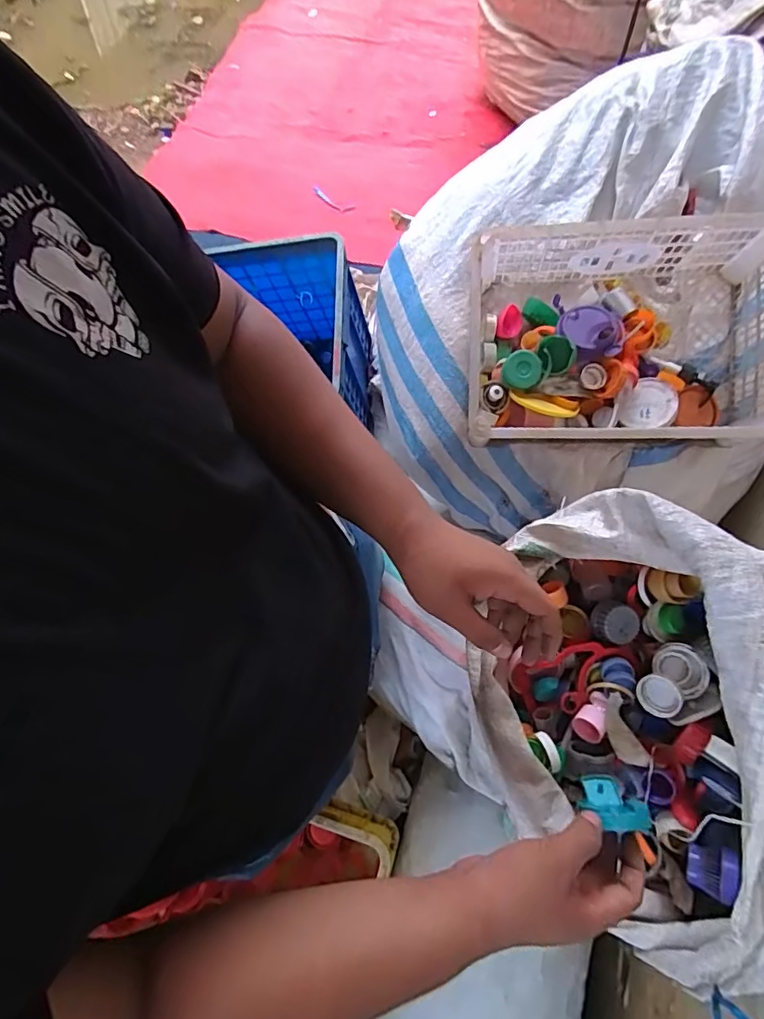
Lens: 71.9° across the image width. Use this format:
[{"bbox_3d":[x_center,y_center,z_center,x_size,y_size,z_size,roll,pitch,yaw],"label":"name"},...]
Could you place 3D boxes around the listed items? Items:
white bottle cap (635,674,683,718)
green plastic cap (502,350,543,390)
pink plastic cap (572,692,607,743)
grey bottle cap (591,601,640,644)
[{"bbox_3d":[0.270,0.180,0.513,0.039,0.012,0.037,-2,87,37],"label":"white bottle cap"},{"bbox_3d":[0.204,-0.203,0.769,0.055,0.011,0.054,0,89,15],"label":"green plastic cap"},{"bbox_3d":[0.219,0.215,0.541,0.040,0.030,0.030,-33,45,-27],"label":"pink plastic cap"},{"bbox_3d":[0.246,0.121,0.561,0.045,0.025,0.042,-1,93,-16],"label":"grey bottle cap"}]

